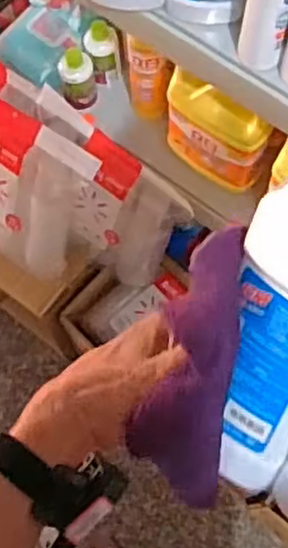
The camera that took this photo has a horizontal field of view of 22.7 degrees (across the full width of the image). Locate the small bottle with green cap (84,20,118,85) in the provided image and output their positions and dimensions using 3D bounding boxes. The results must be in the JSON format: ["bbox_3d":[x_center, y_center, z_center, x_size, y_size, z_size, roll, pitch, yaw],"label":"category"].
[{"bbox_3d":[-0.066,-0.341,1.114,0.048,0.100,0.048,0,70,1],"label":"small bottle with green cap"}]

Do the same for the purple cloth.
[{"bbox_3d":[0.027,0.069,0.432,0.054,0.064,0.183,9,111,4],"label":"purple cloth"}]

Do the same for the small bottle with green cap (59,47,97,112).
[{"bbox_3d":[-0.100,-0.296,1.092,0.052,0.095,0.052,0,70,1],"label":"small bottle with green cap"}]

